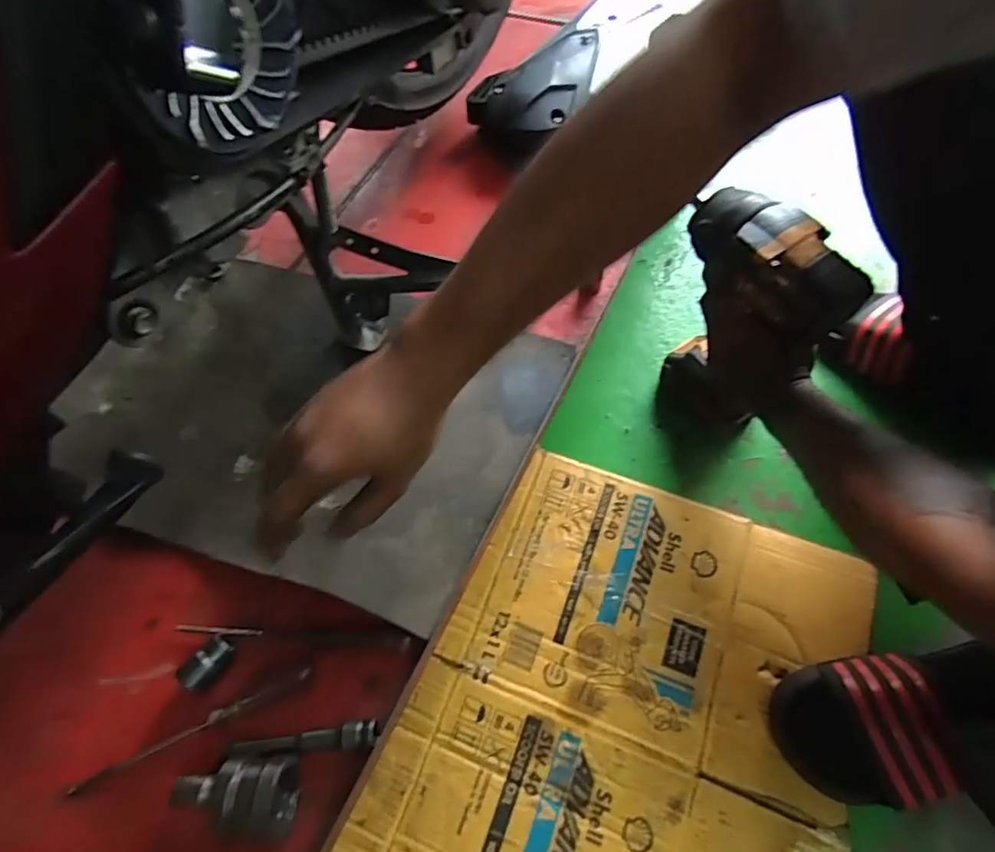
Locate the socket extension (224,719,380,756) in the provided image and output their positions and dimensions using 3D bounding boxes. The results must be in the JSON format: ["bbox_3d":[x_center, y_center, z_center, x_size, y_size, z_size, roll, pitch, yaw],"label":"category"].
[{"bbox_3d":[-0.147,0.240,0.409,0.112,0.014,0.017,-11,63,0],"label":"socket extension"}]

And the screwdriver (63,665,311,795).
[{"bbox_3d":[-0.240,0.238,0.422,0.201,0.020,0.013,-24,64,-6],"label":"screwdriver"}]

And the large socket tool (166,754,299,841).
[{"bbox_3d":[-0.189,0.268,0.389,0.084,0.037,0.053,-4,63,4],"label":"large socket tool"}]

